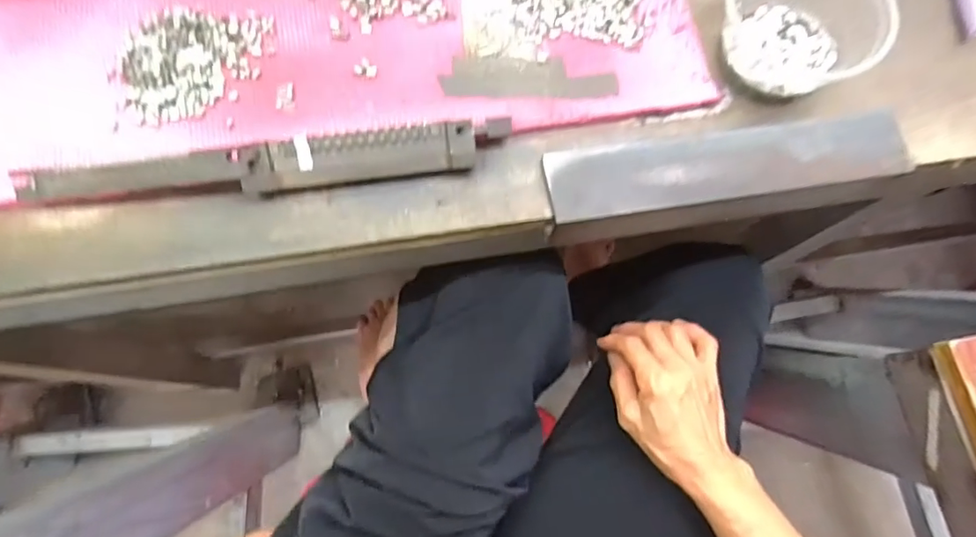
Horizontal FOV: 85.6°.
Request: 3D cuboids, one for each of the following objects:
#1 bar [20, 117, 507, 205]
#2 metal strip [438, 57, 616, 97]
[{"bbox_3d":[-0.140,-0.065,0.343,0.306,0.027,0.027,-8,76,-3],"label":"bar"},{"bbox_3d":[0.029,-0.134,0.367,0.120,0.004,0.030,0,76,-1],"label":"metal strip"}]

